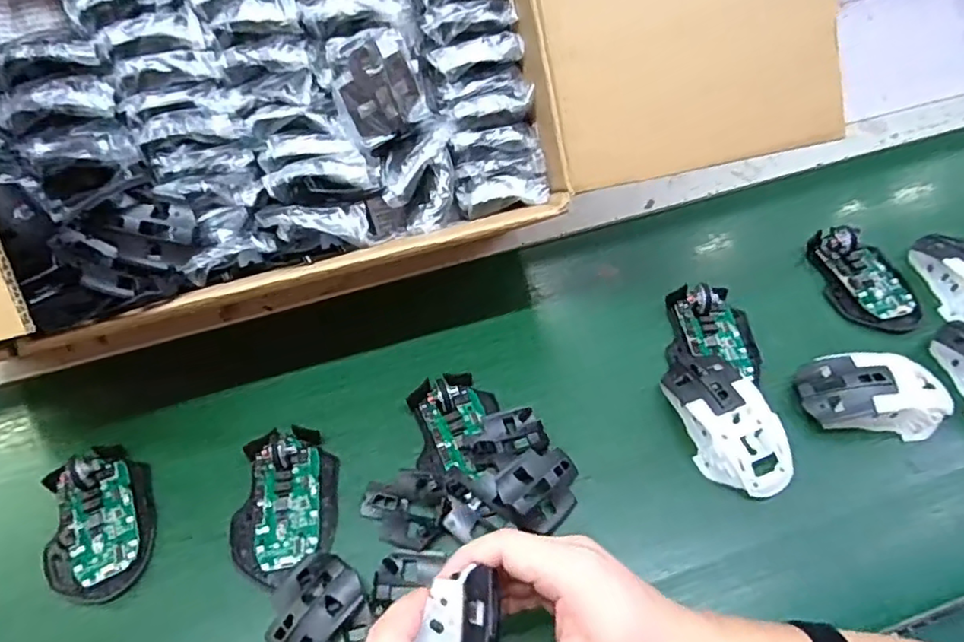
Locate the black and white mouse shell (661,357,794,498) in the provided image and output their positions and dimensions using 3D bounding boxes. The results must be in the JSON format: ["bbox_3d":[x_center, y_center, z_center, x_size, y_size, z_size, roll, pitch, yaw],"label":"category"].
[{"bbox_3d":[0.186,0.075,0.457,0.063,0.037,0.117,-17,55,-11],"label":"black and white mouse shell"}]

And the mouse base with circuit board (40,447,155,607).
[{"bbox_3d":[-0.282,0.142,0.440,0.073,0.026,0.114,-16,56,-9],"label":"mouse base with circuit board"}]

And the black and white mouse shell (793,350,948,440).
[{"bbox_3d":[0.307,0.054,0.466,0.109,0.036,0.055,7,55,7],"label":"black and white mouse shell"}]

